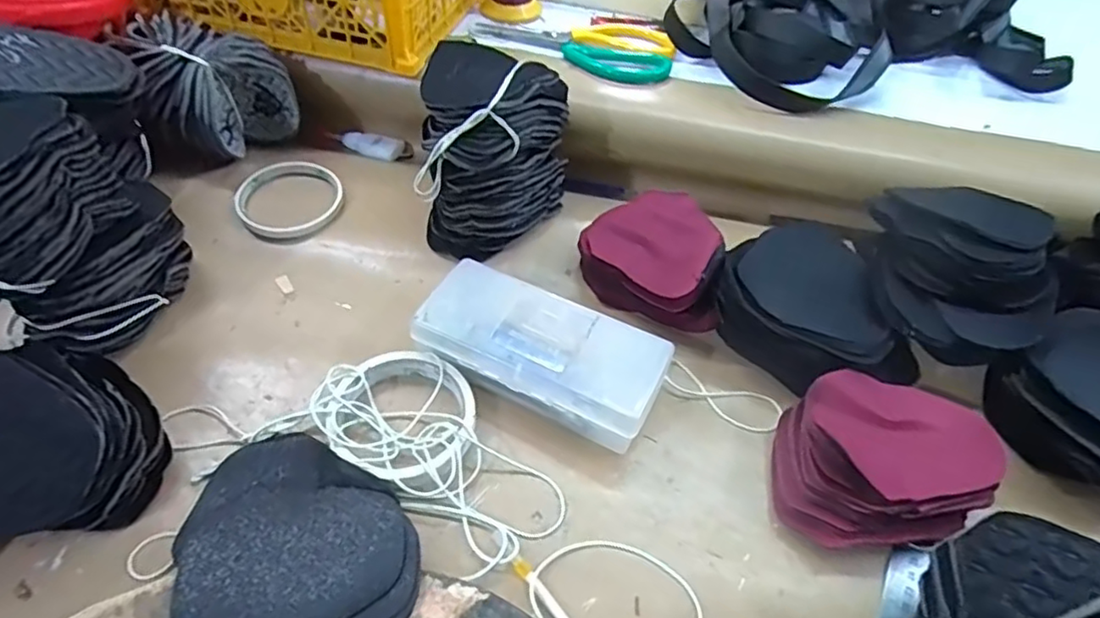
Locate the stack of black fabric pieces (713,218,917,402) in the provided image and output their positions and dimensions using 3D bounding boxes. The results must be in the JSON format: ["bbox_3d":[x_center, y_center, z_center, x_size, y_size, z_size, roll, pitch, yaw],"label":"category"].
[{"bbox_3d":[0.187,0.005,0.456,0.115,0.054,0.139,-29,56,-30],"label":"stack of black fabric pieces"}]

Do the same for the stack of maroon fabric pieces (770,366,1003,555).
[{"bbox_3d":[0.202,0.098,0.397,0.116,0.052,0.105,14,46,7],"label":"stack of maroon fabric pieces"}]

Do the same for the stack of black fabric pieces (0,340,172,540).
[{"bbox_3d":[-0.285,0.080,0.347,0.112,0.069,0.125,36,52,25],"label":"stack of black fabric pieces"}]

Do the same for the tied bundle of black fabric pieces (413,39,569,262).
[{"bbox_3d":[-0.047,-0.122,0.513,0.115,0.132,0.112,8,46,1],"label":"tied bundle of black fabric pieces"}]

